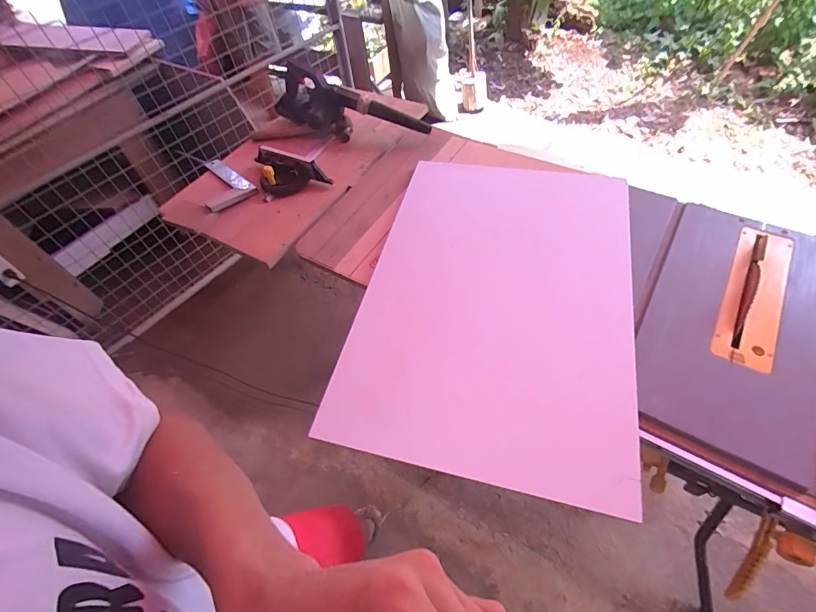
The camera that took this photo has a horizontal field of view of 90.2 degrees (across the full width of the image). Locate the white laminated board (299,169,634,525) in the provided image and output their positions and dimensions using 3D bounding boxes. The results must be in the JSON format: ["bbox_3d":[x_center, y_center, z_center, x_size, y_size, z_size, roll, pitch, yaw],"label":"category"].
[{"bbox_3d":[0.169,-0.034,0.811,0.509,0.024,0.716,8,58,14],"label":"white laminated board"}]

